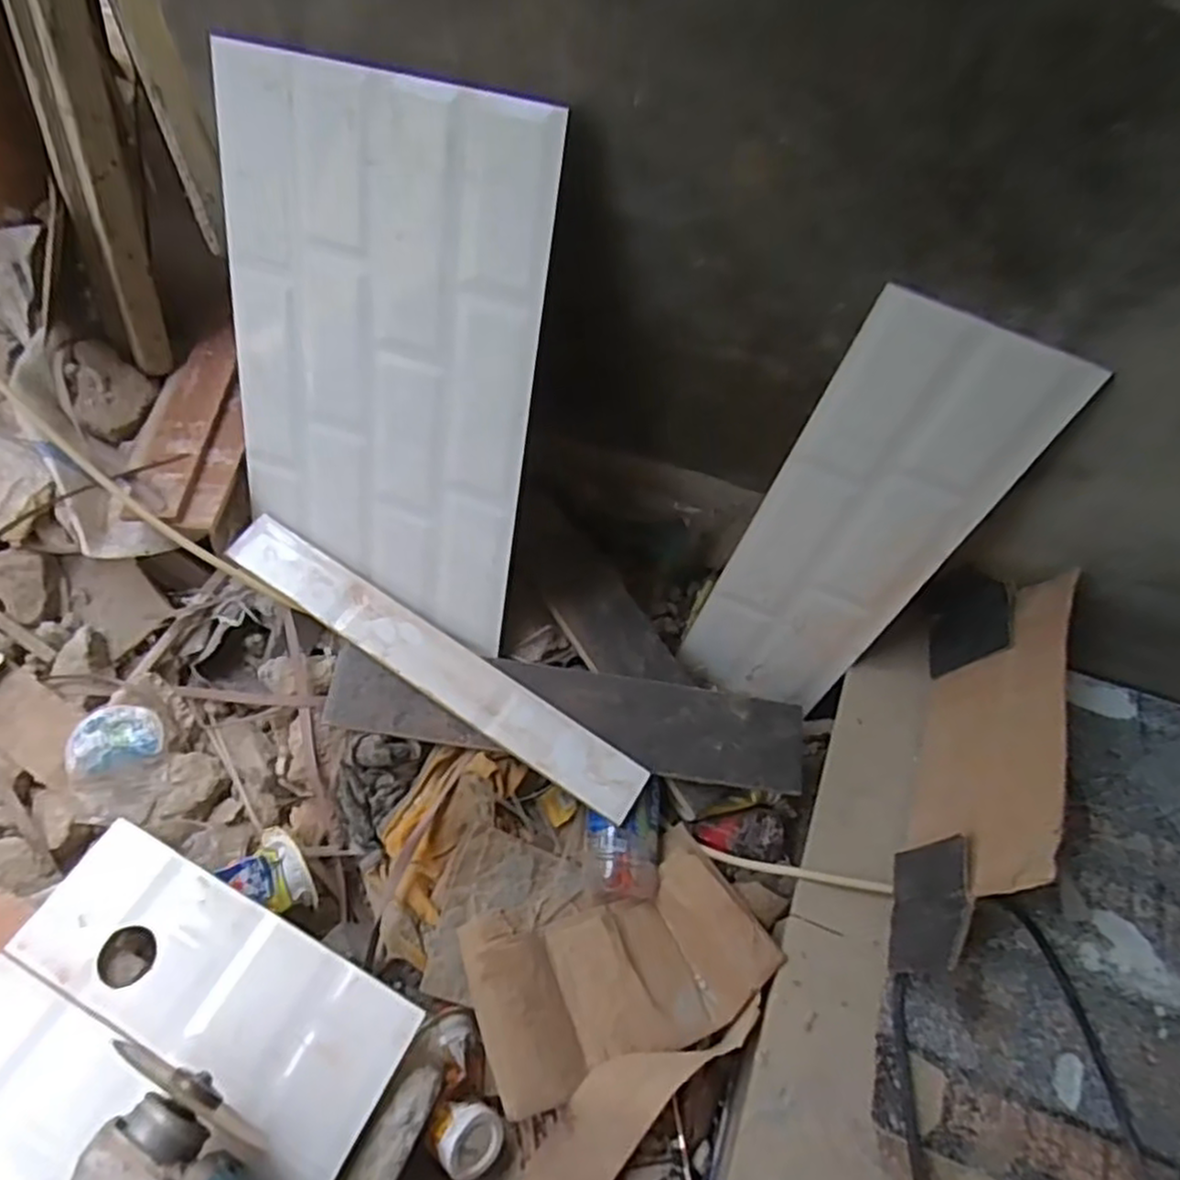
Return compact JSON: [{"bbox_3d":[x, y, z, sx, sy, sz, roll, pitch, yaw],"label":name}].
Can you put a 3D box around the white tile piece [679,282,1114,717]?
[{"bbox_3d":[0.197,-0.031,0.571,0.139,0.405,0.016,27,49,6],"label":"white tile piece"}]

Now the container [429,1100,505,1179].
[{"bbox_3d":[-0.085,0.362,0.478,0.049,0.037,0.040,41,60,-24],"label":"container"}]

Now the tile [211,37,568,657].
[{"bbox_3d":[-0.158,-0.154,0.535,0.251,0.384,0.008,19,32,12],"label":"tile"}]

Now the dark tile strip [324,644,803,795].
[{"bbox_3d":[-0.016,0.104,0.603,0.391,0.012,0.076,10,69,-2],"label":"dark tile strip"}]

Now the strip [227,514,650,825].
[{"bbox_3d":[-0.128,0.059,0.590,0.387,0.010,0.052,33,71,6],"label":"strip"}]

